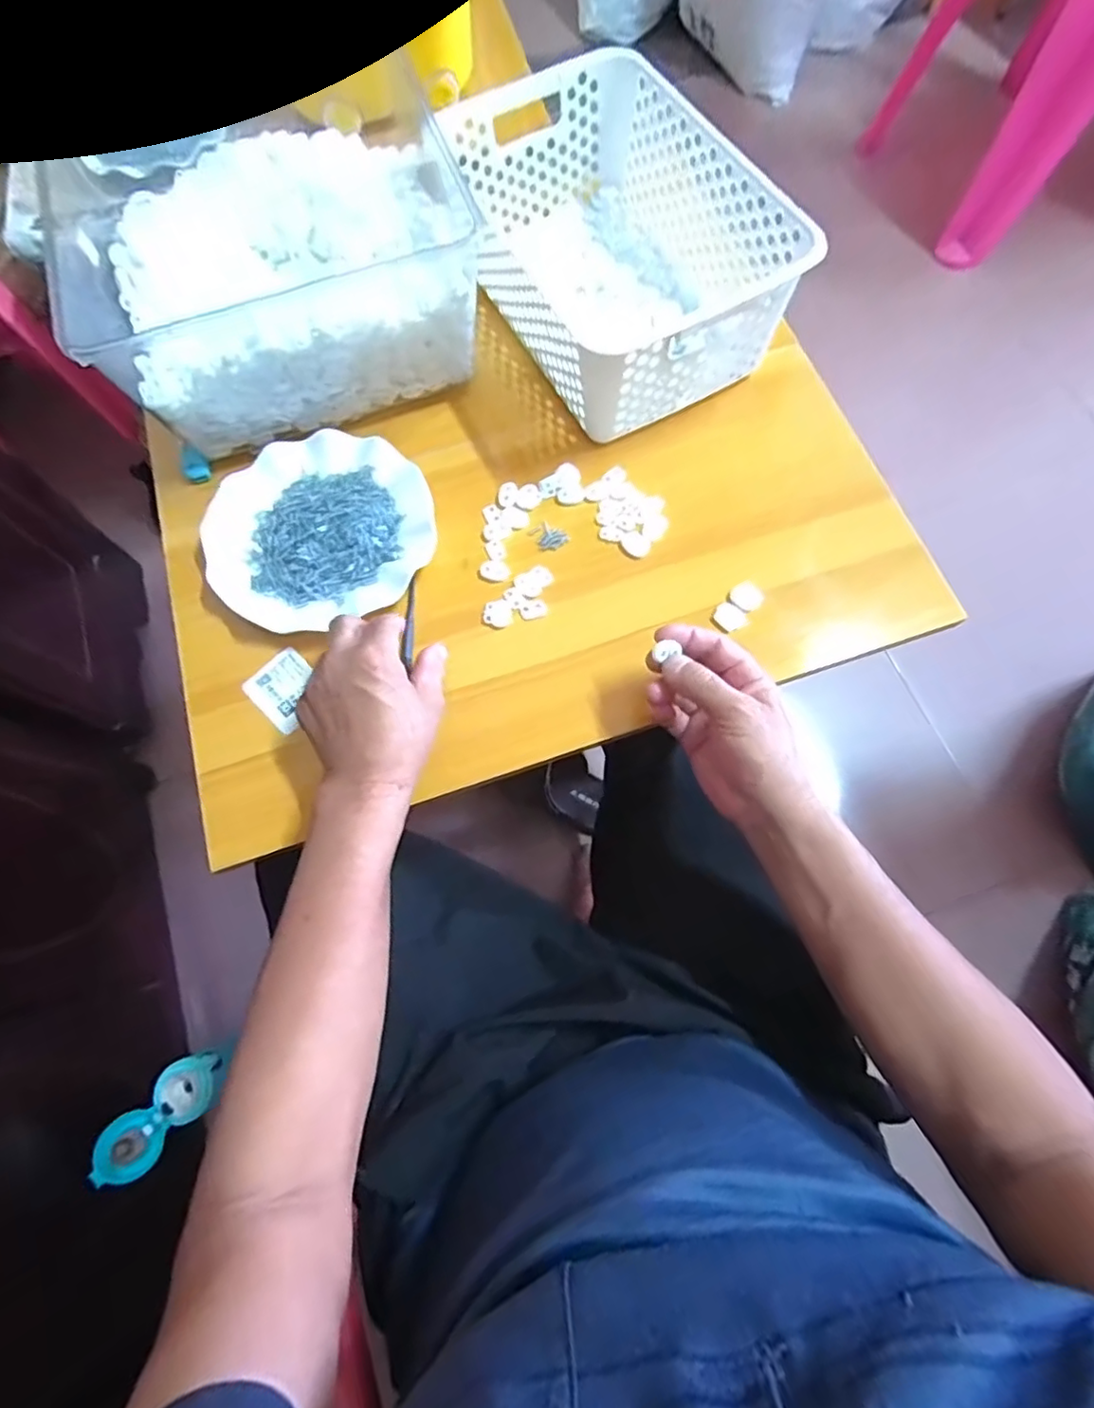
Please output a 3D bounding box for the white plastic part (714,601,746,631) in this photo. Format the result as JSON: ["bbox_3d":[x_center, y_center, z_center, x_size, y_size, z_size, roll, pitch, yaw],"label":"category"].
[{"bbox_3d":[0.144,-0.070,0.480,0.024,0.006,0.021,39,77,13],"label":"white plastic part"}]

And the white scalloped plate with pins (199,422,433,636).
[{"bbox_3d":[-0.187,-0.143,0.502,0.177,0.018,0.176,-44,75,-12],"label":"white scalloped plate with pins"}]

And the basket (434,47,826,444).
[{"bbox_3d":[0.062,-0.401,0.536,0.192,0.114,0.303,-25,72,-6],"label":"basket"}]

